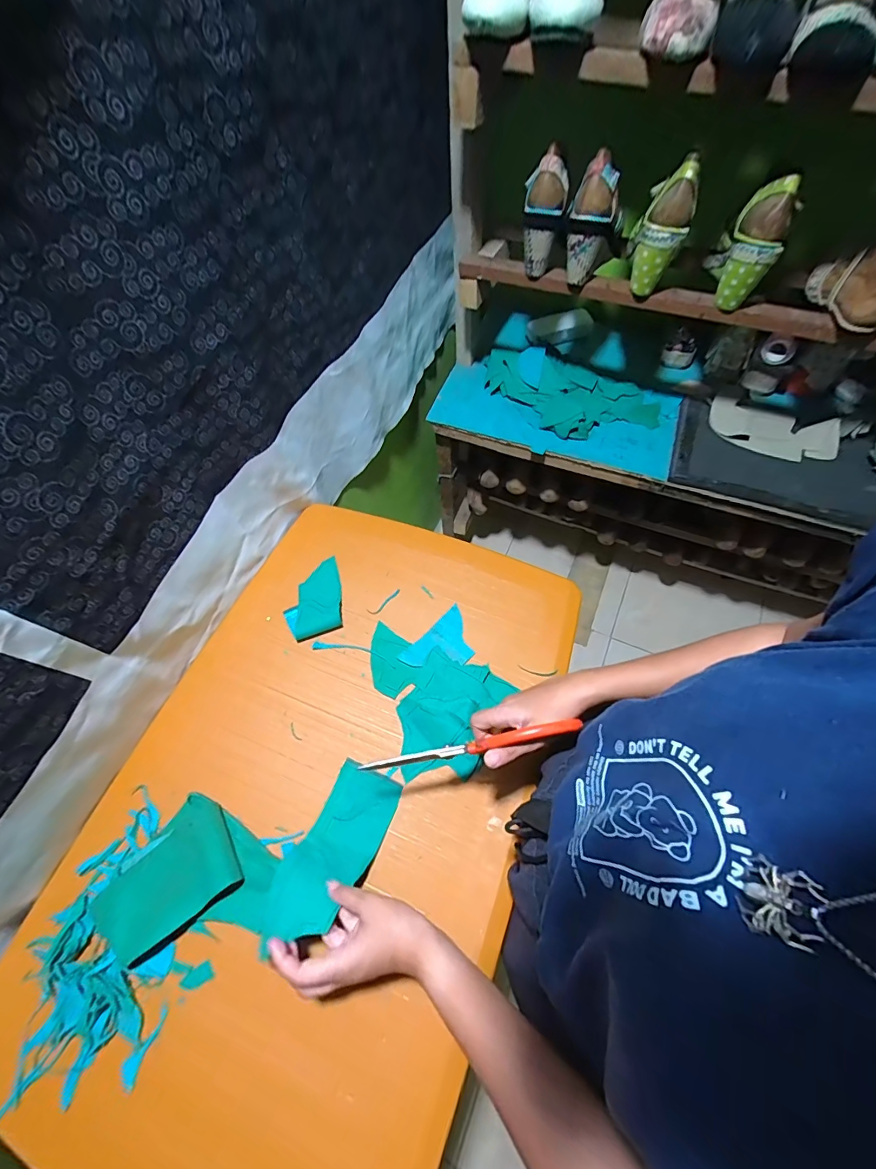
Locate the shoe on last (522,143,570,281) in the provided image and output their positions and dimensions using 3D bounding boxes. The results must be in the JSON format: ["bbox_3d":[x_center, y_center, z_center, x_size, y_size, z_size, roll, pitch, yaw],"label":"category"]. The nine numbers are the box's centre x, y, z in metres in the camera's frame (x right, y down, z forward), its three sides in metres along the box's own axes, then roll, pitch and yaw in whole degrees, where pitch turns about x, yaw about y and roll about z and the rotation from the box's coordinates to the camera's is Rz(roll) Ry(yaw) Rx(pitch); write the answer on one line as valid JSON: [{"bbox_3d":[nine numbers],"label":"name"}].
[{"bbox_3d":[0.156,-0.544,0.641,0.058,0.160,0.055,8,63,7],"label":"shoe on last"}]

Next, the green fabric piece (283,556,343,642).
[{"bbox_3d":[-0.183,0.019,0.633,0.082,0.015,0.115,-16,63,-6],"label":"green fabric piece"}]

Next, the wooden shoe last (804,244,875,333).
[{"bbox_3d":[0.680,-0.505,0.707,0.060,0.099,0.207,8,50,7],"label":"wooden shoe last"}]

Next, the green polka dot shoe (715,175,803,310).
[{"bbox_3d":[0.491,-0.523,0.662,0.072,0.091,0.158,22,107,13],"label":"green polka dot shoe"}]

